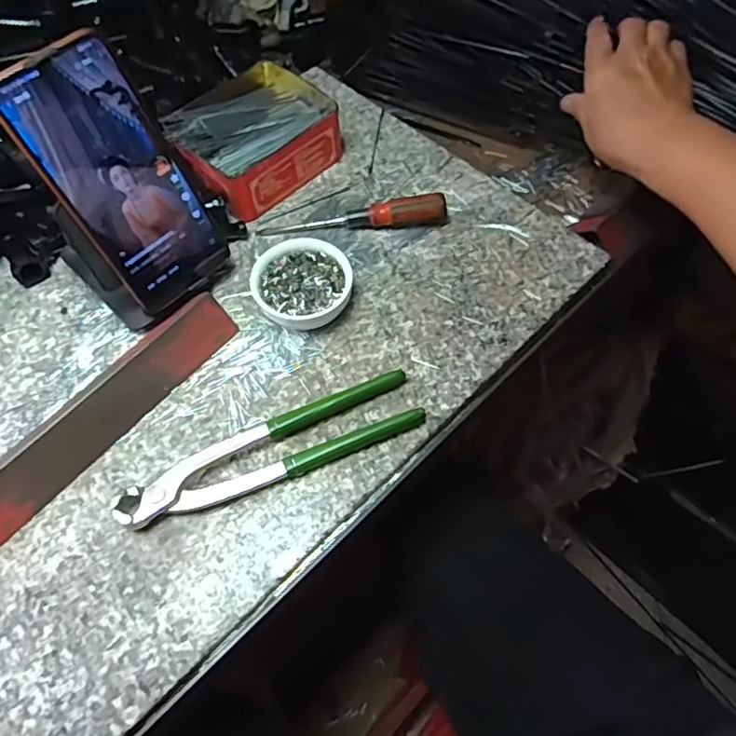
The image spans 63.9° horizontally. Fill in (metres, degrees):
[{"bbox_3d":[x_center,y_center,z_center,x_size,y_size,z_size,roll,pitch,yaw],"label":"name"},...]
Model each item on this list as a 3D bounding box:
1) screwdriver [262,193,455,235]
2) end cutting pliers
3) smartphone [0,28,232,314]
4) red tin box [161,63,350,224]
[{"bbox_3d":[-0.012,-0.123,0.479,0.153,0.024,0.020,-5,61,-1],"label":"screwdriver"},{"bbox_3d":[-0.061,0.051,0.385,0.198,0.018,0.045,-22,63,-10],"label":"end cutting pliers"},{"bbox_3d":[-0.156,-0.117,0.380,0.007,0.163,0.076,25,62,42],"label":"smartphone"},{"bbox_3d":[-0.100,-0.200,0.504,0.119,0.043,0.136,37,68,20],"label":"red tin box"}]

